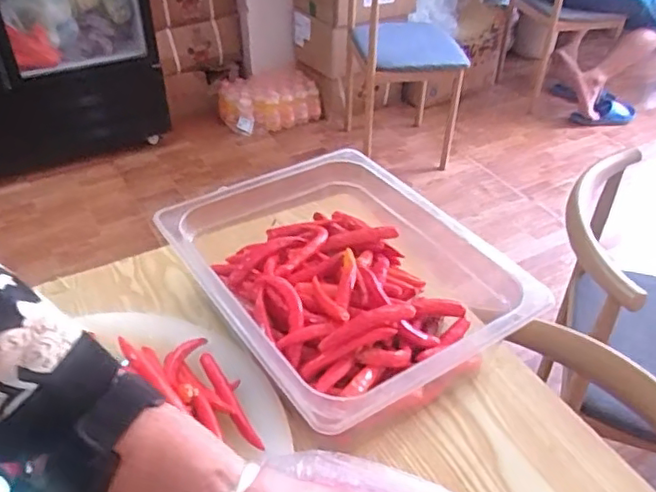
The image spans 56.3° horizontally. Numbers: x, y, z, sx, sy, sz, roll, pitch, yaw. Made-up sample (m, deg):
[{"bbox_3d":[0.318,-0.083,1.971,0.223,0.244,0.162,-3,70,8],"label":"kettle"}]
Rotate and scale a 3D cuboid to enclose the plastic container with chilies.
[{"bbox_3d":[0.007,0.023,0.649,0.281,0.097,0.380,-25,46,-27],"label":"plastic container with chilies"}]

